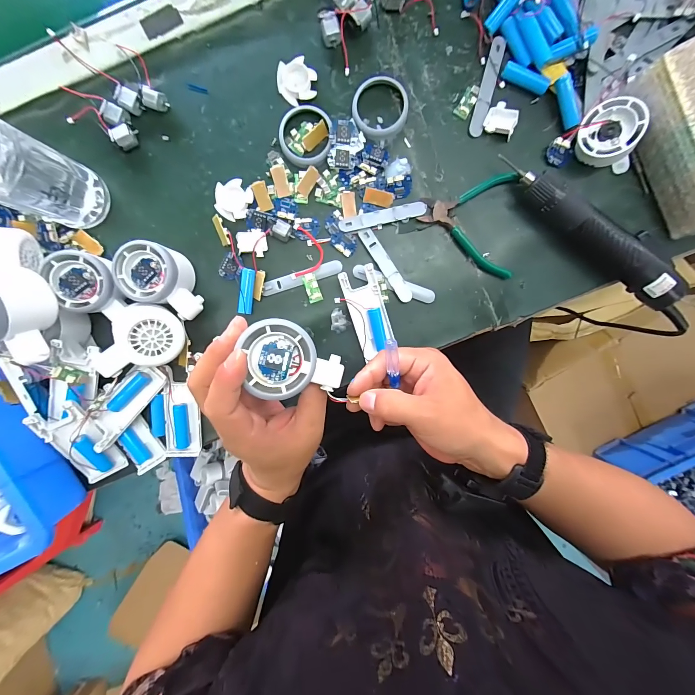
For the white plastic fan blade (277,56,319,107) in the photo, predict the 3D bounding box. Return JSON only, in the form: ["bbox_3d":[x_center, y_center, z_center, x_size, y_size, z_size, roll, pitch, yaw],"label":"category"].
[{"bbox_3d":[-0.052,-0.277,0.326,0.040,0.012,0.036,-25,96,2],"label":"white plastic fan blade"}]

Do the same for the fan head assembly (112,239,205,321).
[{"bbox_3d":[-0.186,-0.072,0.327,0.080,0.056,0.058,27,96,-4],"label":"fan head assembly"}]

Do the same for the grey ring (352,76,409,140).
[{"bbox_3d":[0.034,-0.252,0.328,0.057,0.014,0.056,0,97,0],"label":"grey ring"}]

